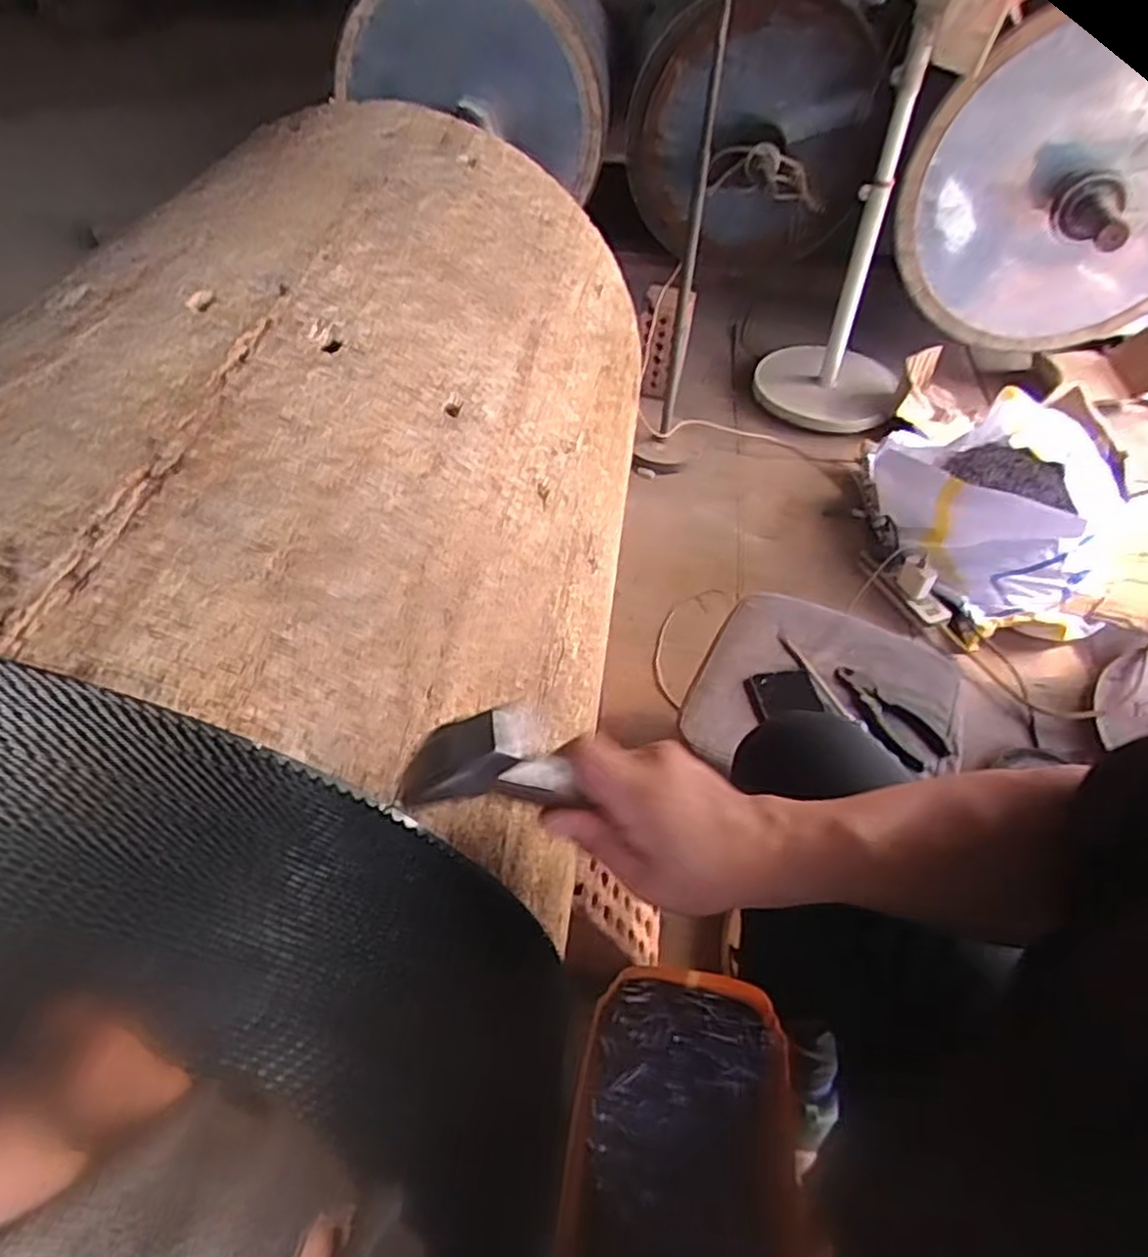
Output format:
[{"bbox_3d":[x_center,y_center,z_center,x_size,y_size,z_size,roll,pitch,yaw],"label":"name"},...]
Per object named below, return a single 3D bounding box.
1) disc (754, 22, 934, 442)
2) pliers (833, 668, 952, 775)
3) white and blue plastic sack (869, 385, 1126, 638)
[{"bbox_3d":[0.577,-0.751,1.505,0.298,0.663,0.319,14,49,12],"label":"disc"},{"bbox_3d":[0.358,0.099,0.873,0.069,0.010,0.148,-25,52,-21],"label":"pliers"},{"bbox_3d":[0.711,-0.220,1.287,0.418,0.203,0.363,26,53,22],"label":"white and blue plastic sack"}]

